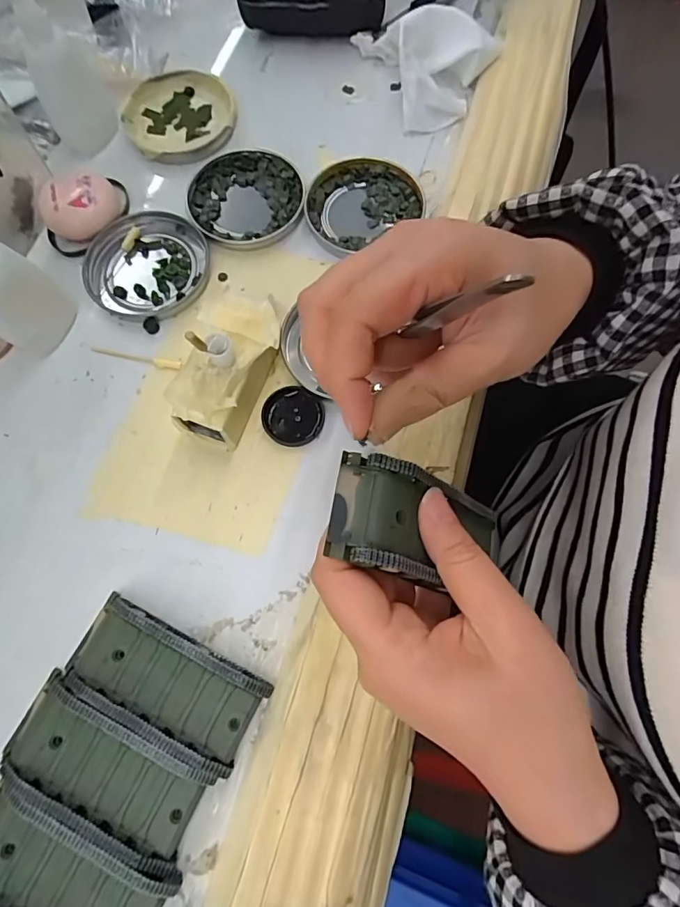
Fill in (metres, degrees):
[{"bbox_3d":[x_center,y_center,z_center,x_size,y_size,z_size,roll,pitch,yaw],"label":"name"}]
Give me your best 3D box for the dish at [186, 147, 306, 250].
[{"bbox_3d":[-0.064,-0.175,0.329,0.077,0.010,0.075,0,72,-1],"label":"dish"}]

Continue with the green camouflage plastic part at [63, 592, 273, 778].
[{"bbox_3d":[-0.086,0.109,0.234,0.094,0.017,0.043,26,74,7],"label":"green camouflage plastic part"}]

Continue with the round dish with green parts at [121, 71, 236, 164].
[{"bbox_3d":[-0.117,-0.246,0.351,0.078,0.012,0.081,0,72,2],"label":"round dish with green parts"}]

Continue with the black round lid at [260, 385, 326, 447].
[{"bbox_3d":[-0.027,-0.022,0.281,0.035,0.006,0.034,0,72,-1],"label":"black round lid"}]

